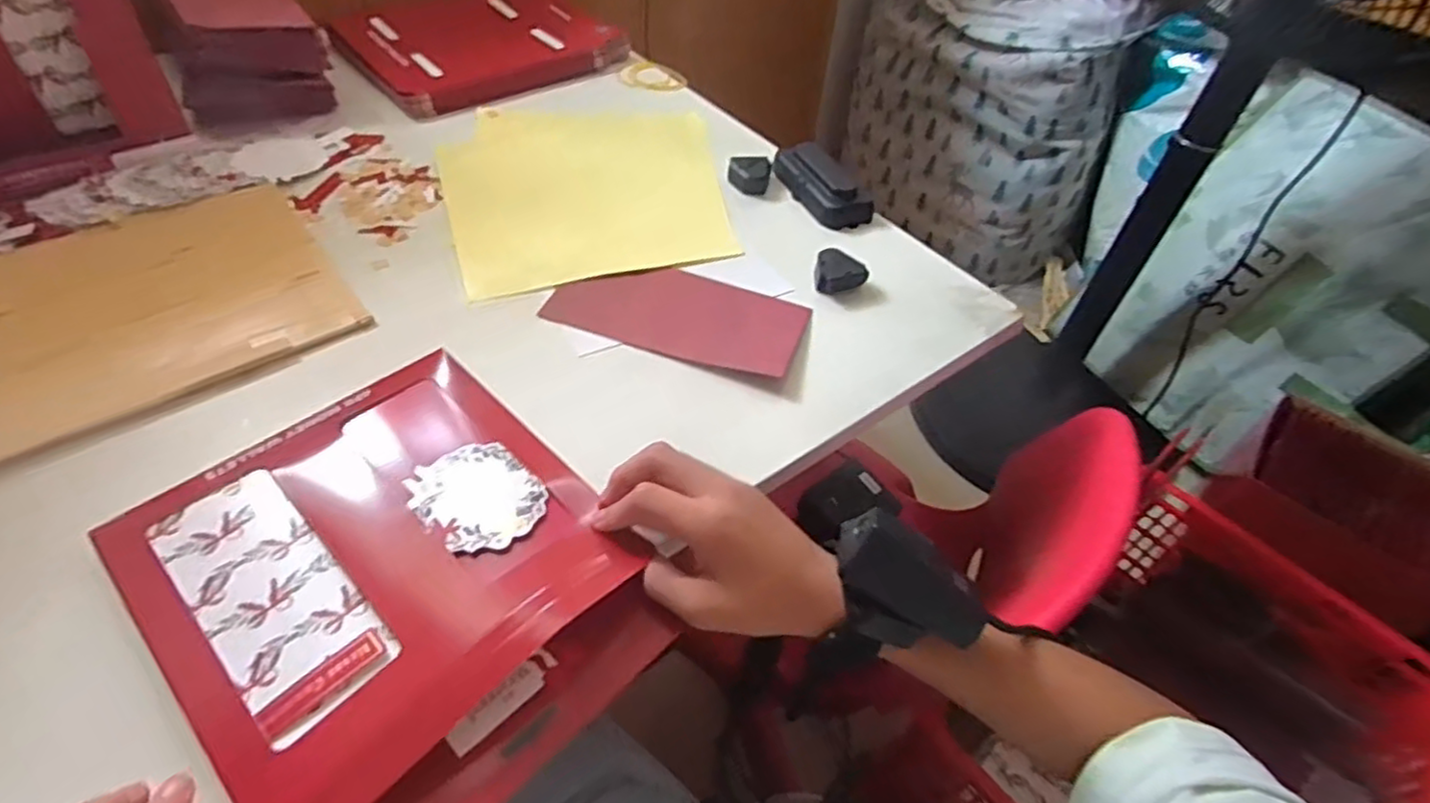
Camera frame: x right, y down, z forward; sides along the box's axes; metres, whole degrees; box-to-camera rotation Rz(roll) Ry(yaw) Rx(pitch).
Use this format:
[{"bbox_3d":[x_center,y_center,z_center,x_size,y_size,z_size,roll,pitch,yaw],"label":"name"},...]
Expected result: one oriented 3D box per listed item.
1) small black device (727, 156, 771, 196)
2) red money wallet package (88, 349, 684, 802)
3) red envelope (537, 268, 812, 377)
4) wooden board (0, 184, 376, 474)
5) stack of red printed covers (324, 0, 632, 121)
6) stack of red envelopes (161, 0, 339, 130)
[{"bbox_3d":[0.030,-0.201,0.617,0.036,0.020,0.038,8,47,2],"label":"small black device"},{"bbox_3d":[-0.157,0.086,0.348,0.229,0.033,0.191,37,54,26],"label":"red money wallet package"},{"bbox_3d":[-0.026,-0.066,0.500,0.174,0.009,0.094,17,48,10],"label":"red envelope"},{"bbox_3d":[-0.397,-0.055,0.437,0.280,0.009,0.211,-30,57,-29],"label":"wooden board"},{"bbox_3d":[-0.250,-0.387,0.746,0.268,0.030,0.211,-31,57,-29],"label":"stack of red printed covers"},{"bbox_3d":[-0.428,-0.325,0.619,0.110,0.096,0.151,-31,57,-29],"label":"stack of red envelopes"}]

